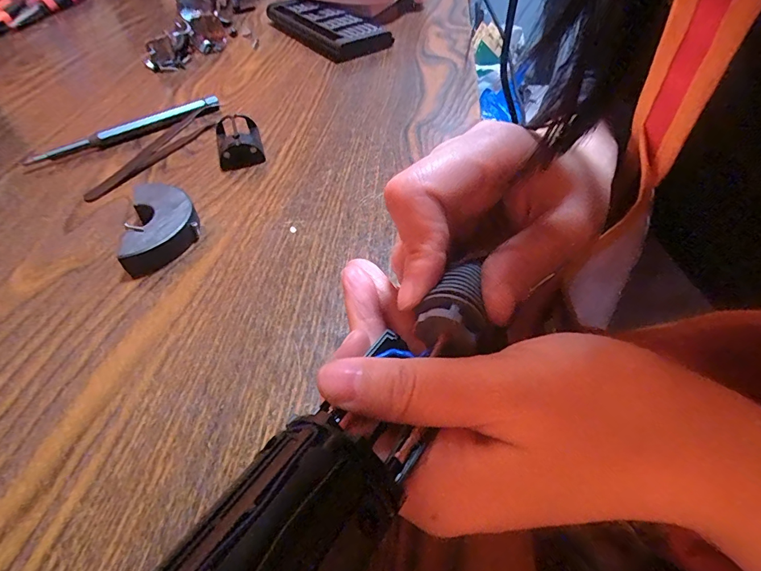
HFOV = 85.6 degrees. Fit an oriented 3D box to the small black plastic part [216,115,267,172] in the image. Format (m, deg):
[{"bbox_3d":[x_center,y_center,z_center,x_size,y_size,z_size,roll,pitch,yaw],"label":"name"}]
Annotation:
[{"bbox_3d":[-0.100,-0.104,0.290,0.030,0.017,0.054,-15,49,-10],"label":"small black plastic part"}]

